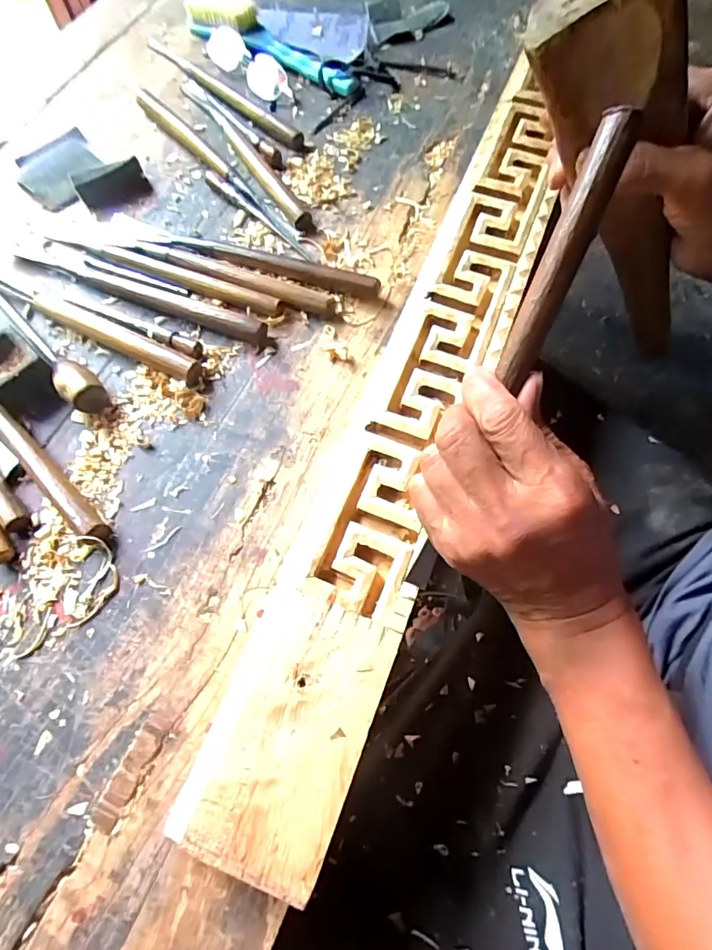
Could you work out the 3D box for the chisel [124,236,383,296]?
[{"bbox_3d":[-0.089,-0.184,0.403,0.225,0.018,0.019,16,70,7],"label":"chisel"}]

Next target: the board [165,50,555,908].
[{"bbox_3d":[0.049,-0.068,0.349,0.086,0.032,0.611,19,70,9],"label":"board"}]

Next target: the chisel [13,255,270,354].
[{"bbox_3d":[-0.181,-0.153,0.396,0.243,0.017,0.020,21,71,9],"label":"chisel"}]

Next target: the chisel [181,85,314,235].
[{"bbox_3d":[-0.111,-0.319,0.454,0.015,0.014,0.251,-31,71,-10],"label":"chisel"}]

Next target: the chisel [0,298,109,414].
[{"bbox_3d":[-0.263,-0.108,0.378,0.178,0.025,0.026,39,75,15],"label":"chisel"}]

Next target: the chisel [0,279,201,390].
[{"bbox_3d":[-0.219,-0.125,0.386,0.220,0.016,0.026,25,72,10],"label":"chisel"}]

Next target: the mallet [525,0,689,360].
[{"bbox_3d":[0.187,-0.172,0.325,0.061,0.301,0.044,-10,65,31],"label":"mallet"}]

